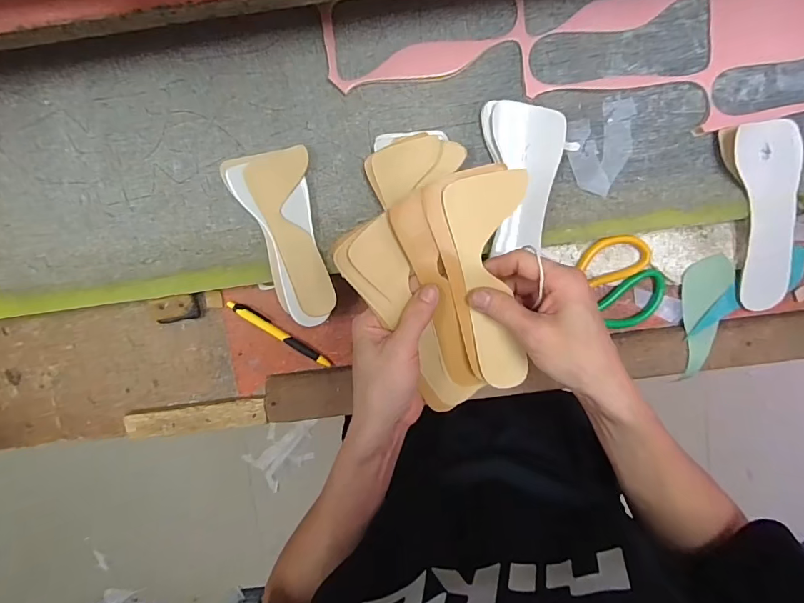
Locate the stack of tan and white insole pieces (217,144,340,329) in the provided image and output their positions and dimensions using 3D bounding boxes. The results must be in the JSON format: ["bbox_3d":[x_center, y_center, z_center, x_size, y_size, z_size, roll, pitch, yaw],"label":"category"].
[{"bbox_3d":[-0.128,-0.064,0.461,0.088,0.020,0.181,-10,99,1],"label":"stack of tan and white insole pieces"}]

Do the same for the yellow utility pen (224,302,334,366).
[{"bbox_3d":[-0.141,0.038,0.501,0.132,0.011,0.014,35,96,-6],"label":"yellow utility pen"}]

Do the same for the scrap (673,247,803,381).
[{"bbox_3d":[0.373,-0.012,0.499,0.192,0.008,0.094,-41,88,0],"label":"scrap"}]

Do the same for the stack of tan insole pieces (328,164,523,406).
[{"bbox_3d":[0.054,-0.010,0.363,0.152,0.035,0.175,-31,98,4],"label":"stack of tan insole pieces"}]

